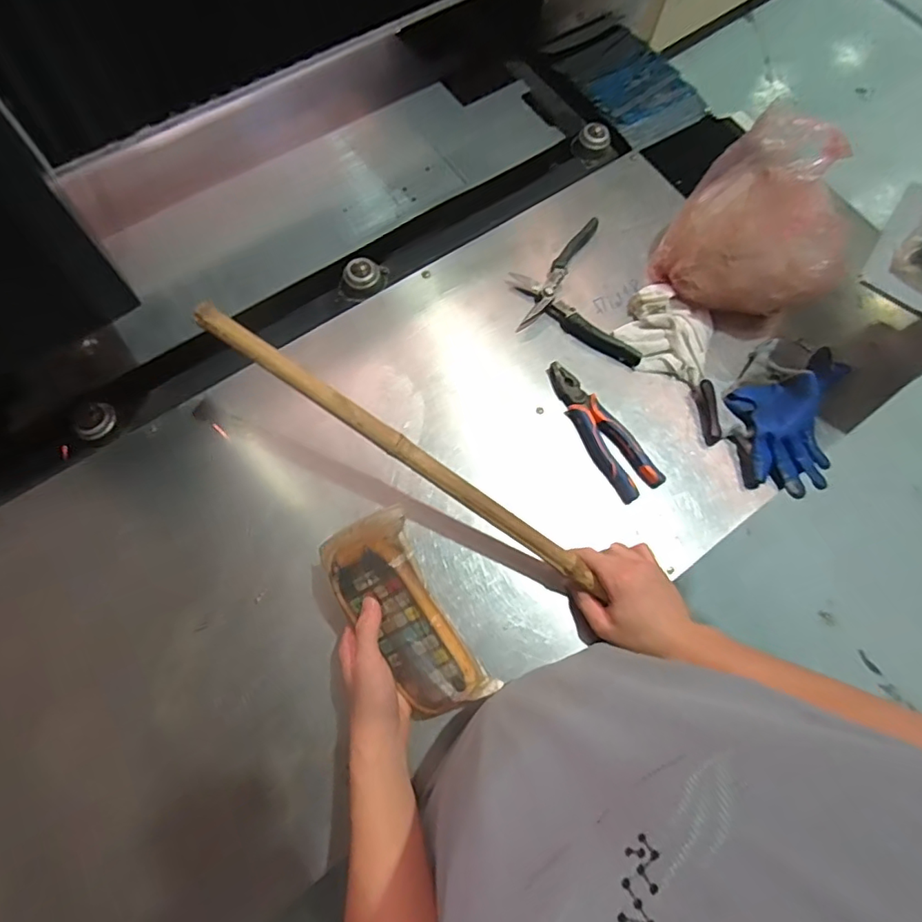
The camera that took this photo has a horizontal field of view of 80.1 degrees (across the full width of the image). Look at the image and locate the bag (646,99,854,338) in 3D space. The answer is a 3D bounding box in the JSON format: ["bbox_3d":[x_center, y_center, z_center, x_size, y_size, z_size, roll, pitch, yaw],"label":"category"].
[{"bbox_3d":[0.364,-0.278,0.678,0.123,0.220,0.207,-39,79,-14],"label":"bag"}]

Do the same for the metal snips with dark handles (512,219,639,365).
[{"bbox_3d":[0.144,-0.217,0.739,0.139,0.018,0.216,-11,72,-8],"label":"metal snips with dark handles"}]

